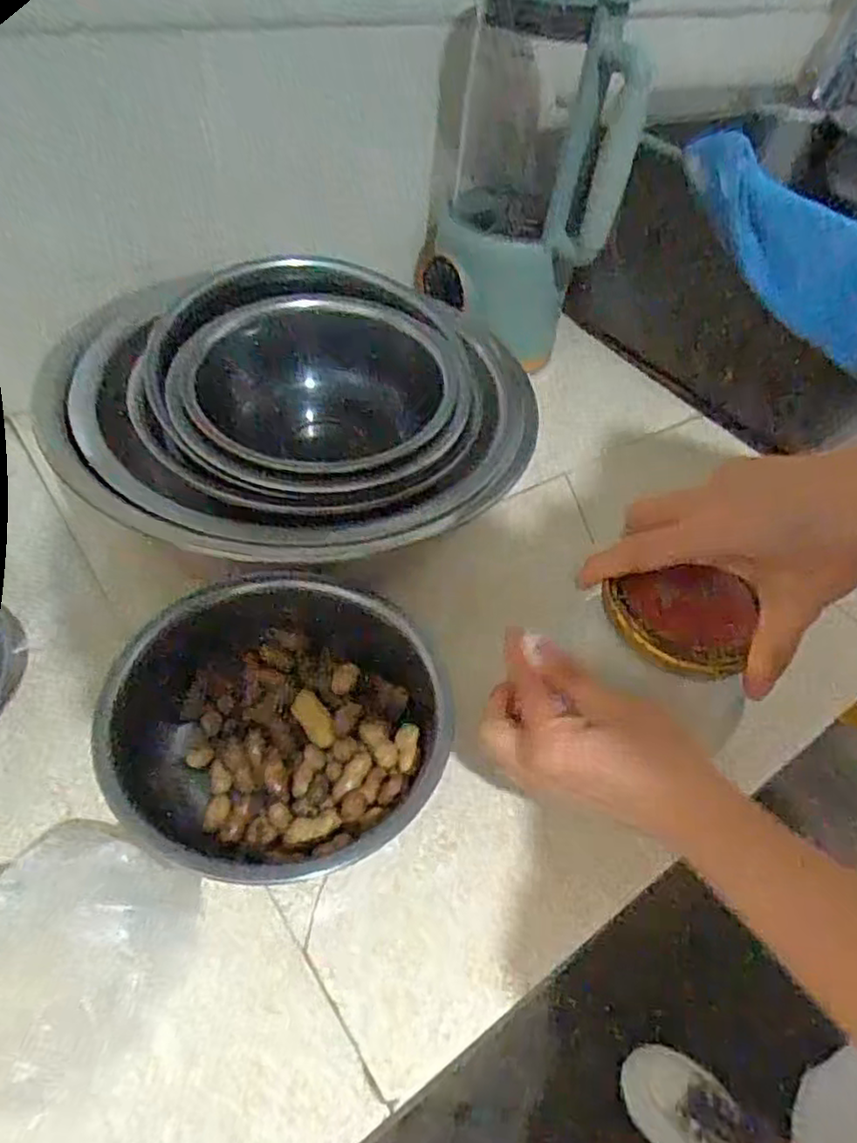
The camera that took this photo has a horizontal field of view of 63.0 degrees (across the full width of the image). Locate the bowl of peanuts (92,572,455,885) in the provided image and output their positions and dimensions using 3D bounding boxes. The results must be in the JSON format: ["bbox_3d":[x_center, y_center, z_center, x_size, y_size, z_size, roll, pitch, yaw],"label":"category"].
[{"bbox_3d":[-0.086,0.093,0.404,0.182,0.073,0.181,29,51,16],"label":"bowl of peanuts"}]

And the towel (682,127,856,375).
[{"bbox_3d":[0.364,-0.266,0.614,0.324,0.125,0.025,31,49,-4],"label":"towel"}]

